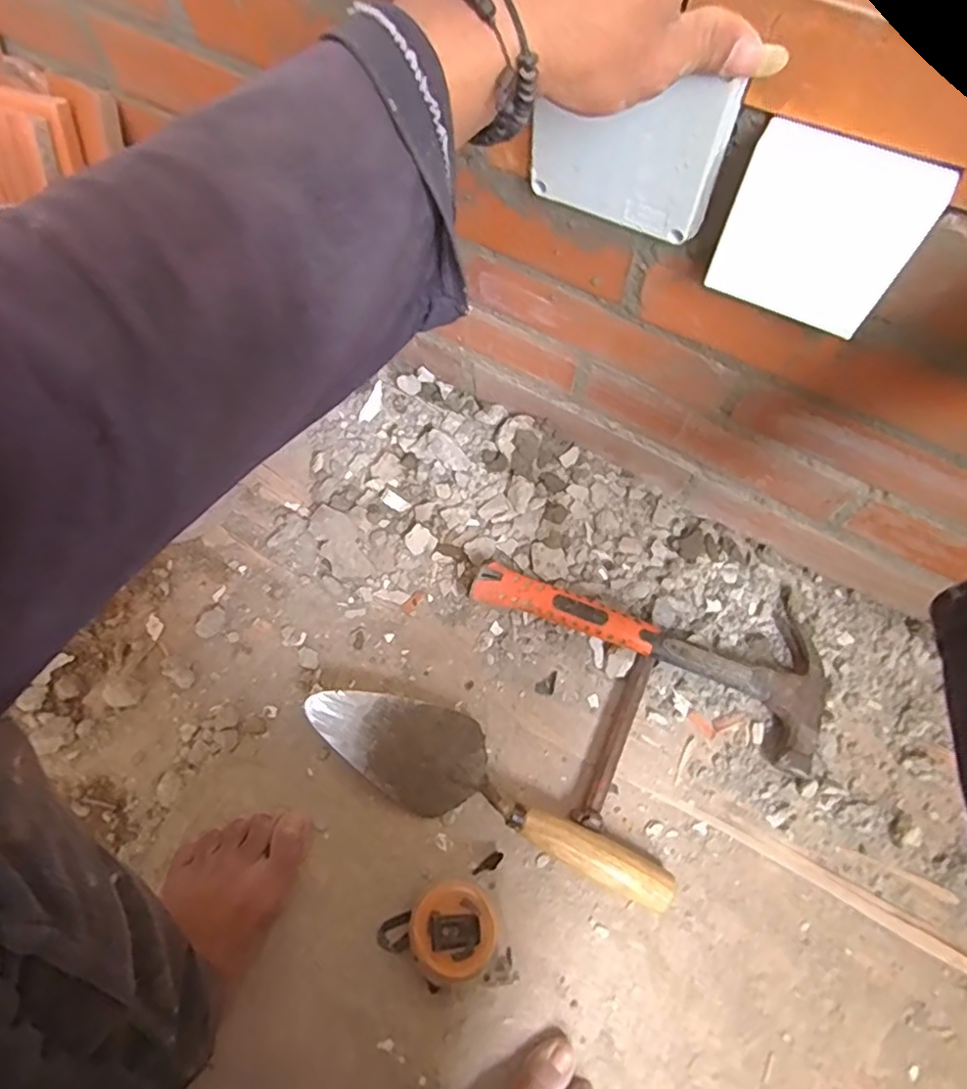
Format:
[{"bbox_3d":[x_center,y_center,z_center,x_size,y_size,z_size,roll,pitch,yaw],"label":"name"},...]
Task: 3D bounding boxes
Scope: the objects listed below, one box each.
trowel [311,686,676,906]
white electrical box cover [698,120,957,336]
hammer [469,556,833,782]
[{"bbox_3d":[0.004,0.202,0.498,0.302,0.064,0.082,29,73,12],"label":"trowel"},{"bbox_3d":[0.168,-0.156,0.315,0.085,0.085,0.021,28,73,11],"label":"white electrical box cover"},{"bbox_3d":[0.159,0.060,0.548,0.310,0.055,0.145,27,73,11],"label":"hammer"}]

